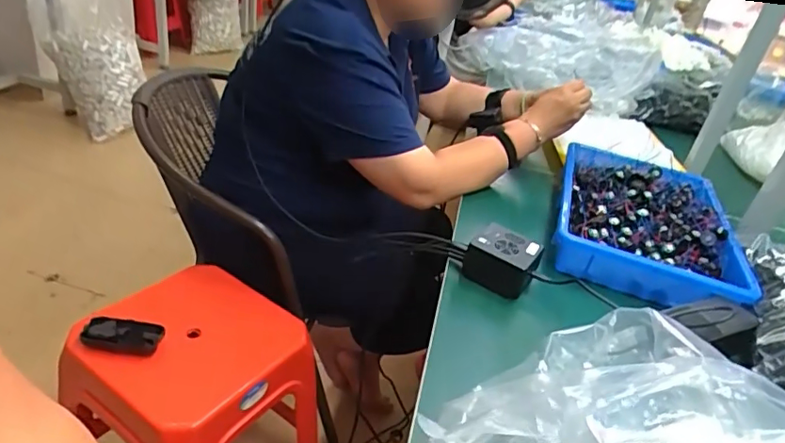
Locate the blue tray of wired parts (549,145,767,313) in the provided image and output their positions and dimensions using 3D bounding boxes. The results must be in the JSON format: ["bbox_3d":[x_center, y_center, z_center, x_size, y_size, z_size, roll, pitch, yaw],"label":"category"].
[{"bbox_3d":[0.386,-0.009,0.833,0.245,0.070,0.376,18,32,11],"label":"blue tray of wired parts"}]

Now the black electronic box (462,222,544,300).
[{"bbox_3d":[0.142,0.052,0.682,0.081,0.060,0.063,29,36,27],"label":"black electronic box"}]

